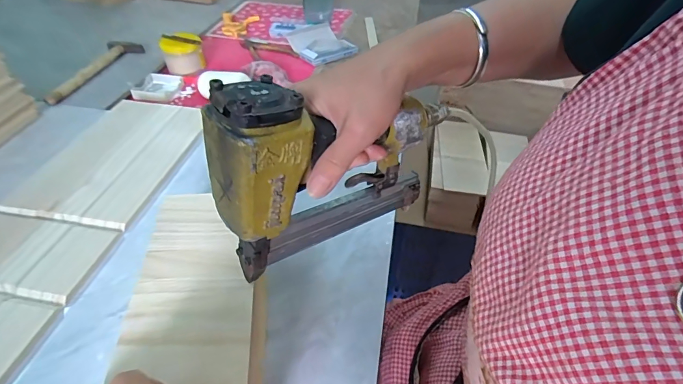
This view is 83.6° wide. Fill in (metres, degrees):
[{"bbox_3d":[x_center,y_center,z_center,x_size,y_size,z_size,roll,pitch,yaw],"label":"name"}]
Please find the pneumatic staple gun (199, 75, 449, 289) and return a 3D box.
[{"bbox_3d":[0.010,-0.024,0.321,0.225,0.166,0.047,-21,48,-26],"label":"pneumatic staple gun"}]

